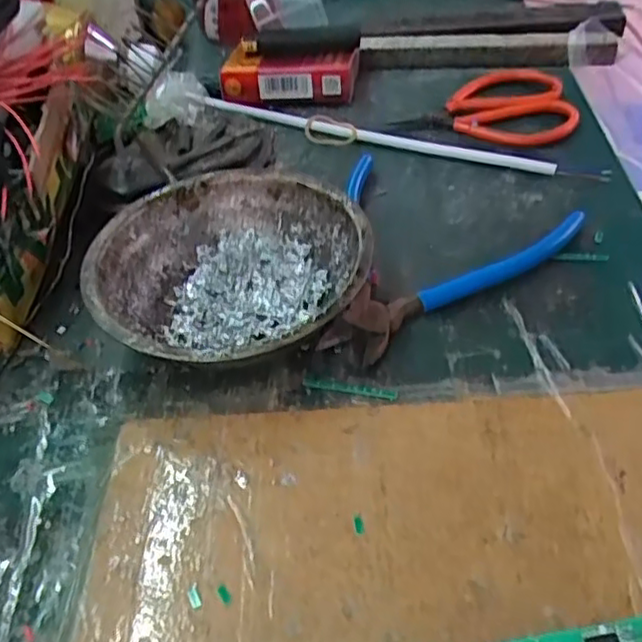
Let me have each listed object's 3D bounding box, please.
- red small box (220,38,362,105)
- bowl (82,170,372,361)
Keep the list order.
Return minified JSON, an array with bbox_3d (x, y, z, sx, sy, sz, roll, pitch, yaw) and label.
[{"bbox_3d":[-0.022,-0.166,0.461,0.089,0.028,0.034,0,47,7],"label":"red small box"},{"bbox_3d":[-0.039,-0.019,0.319,0.120,0.040,0.122,-3,47,4],"label":"bowl"}]

